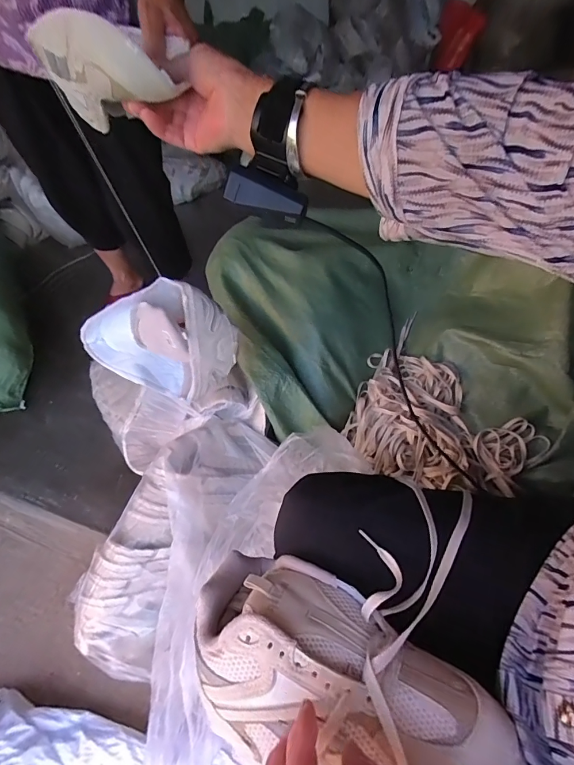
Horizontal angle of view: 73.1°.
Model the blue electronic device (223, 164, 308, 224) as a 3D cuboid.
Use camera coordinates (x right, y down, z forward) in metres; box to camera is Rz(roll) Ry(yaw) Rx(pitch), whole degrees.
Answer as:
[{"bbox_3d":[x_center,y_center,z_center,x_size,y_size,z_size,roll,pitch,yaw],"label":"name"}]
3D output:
[{"bbox_3d":[-0.018,-0.158,0.328,0.069,0.029,0.019,20,52,-3],"label":"blue electronic device"}]

